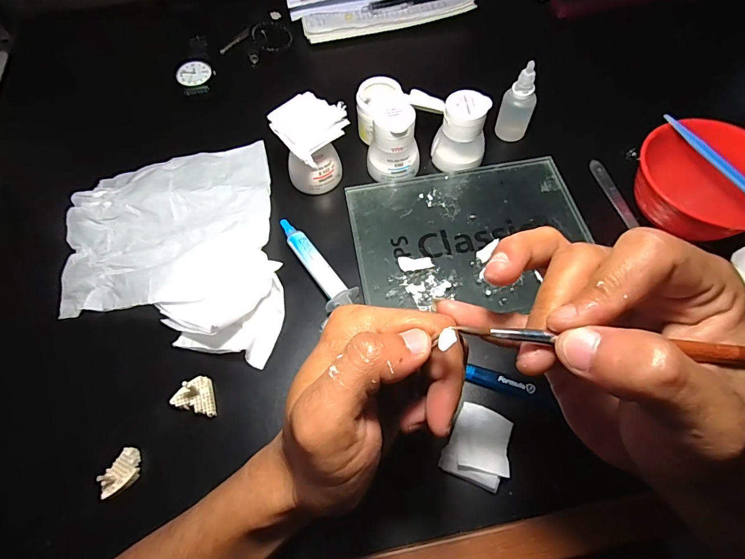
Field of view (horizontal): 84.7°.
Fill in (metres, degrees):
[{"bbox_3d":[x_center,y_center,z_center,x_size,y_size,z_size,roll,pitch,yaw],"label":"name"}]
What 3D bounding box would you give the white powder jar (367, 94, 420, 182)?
[{"bbox_3d":[0.020,-0.124,0.371,0.049,0.059,0.040,-1,63,1],"label":"white powder jar"}]

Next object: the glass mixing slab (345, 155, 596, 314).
[{"bbox_3d":[0.085,-0.041,0.357,0.199,0.010,0.140,-9,64,-3],"label":"glass mixing slab"}]

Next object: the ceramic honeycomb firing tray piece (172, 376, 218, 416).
[{"bbox_3d":[-0.130,0.084,0.291,0.026,0.025,0.027,-15,64,-6],"label":"ceramic honeycomb firing tray piece"}]

